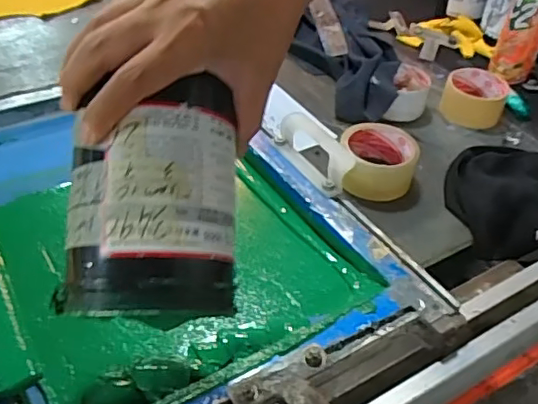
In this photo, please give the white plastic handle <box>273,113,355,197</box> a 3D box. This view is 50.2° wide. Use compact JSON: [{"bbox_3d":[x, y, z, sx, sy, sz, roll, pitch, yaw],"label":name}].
[{"bbox_3d":[0.050,-0.057,0.646,0.042,0.042,0.121,-21,48,-25],"label":"white plastic handle"}]

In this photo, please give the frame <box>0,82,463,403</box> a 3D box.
[{"bbox_3d":[-0.138,-0.003,0.585,0.390,0.043,0.532,-20,48,-24],"label":"frame"}]

